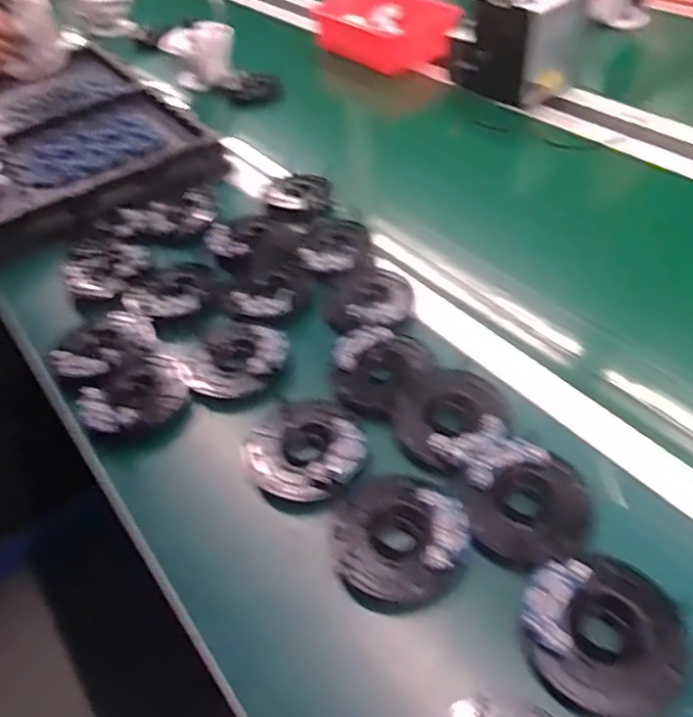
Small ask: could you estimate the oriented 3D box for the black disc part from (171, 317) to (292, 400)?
[{"bbox_3d":[-0.114,-0.001,0.629,0.101,0.039,0.097,-2,46,2],"label":"black disc part"}]

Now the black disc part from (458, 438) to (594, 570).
[{"bbox_3d":[0.141,0.115,0.480,0.102,0.017,0.089,-37,54,-27],"label":"black disc part"}]

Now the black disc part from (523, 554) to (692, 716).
[{"bbox_3d":[0.172,0.183,0.411,0.101,0.020,0.097,-2,46,2],"label":"black disc part"}]

